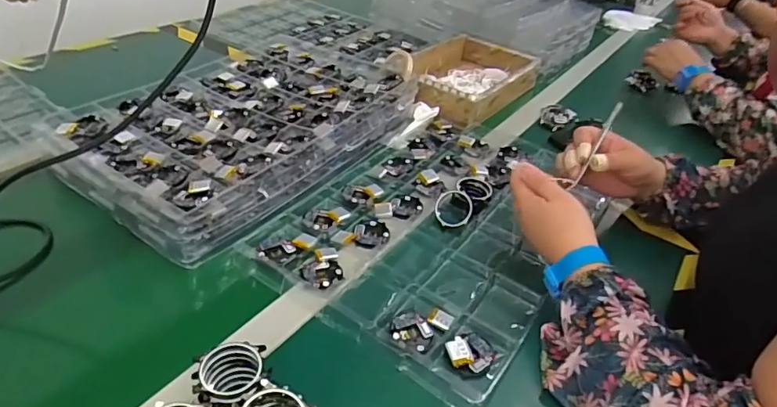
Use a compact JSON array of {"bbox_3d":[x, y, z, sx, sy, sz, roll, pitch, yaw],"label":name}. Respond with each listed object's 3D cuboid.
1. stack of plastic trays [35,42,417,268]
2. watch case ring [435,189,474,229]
[{"bbox_3d":[-0.207,-0.115,0.708,0.307,0.059,0.417,27,42,25],"label":"stack of plastic trays"},{"bbox_3d":[0.080,0.006,0.621,0.047,0.010,0.050,-7,66,17],"label":"watch case ring"}]

